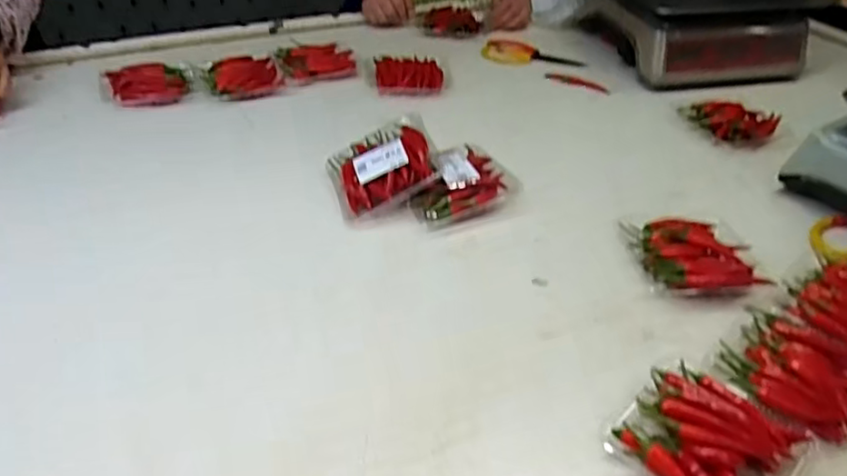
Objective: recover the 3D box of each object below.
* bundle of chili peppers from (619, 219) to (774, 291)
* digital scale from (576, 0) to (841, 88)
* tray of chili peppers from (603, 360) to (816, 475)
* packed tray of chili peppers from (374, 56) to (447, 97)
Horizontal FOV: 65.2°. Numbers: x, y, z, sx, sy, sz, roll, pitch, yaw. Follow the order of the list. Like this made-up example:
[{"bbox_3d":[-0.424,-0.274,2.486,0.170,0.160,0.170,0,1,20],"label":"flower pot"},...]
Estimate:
[{"bbox_3d":[0.280,0.016,0.682,0.107,0.033,0.106,-3,38,-8],"label":"bundle of chili peppers"},{"bbox_3d":[0.462,-0.367,1.112,0.301,0.120,0.238,-7,39,-13],"label":"digital scale"},{"bbox_3d":[0.213,0.151,0.494,0.117,0.034,0.107,31,45,31],"label":"tray of chili peppers"},{"bbox_3d":[-0.021,-0.251,1.019,0.106,0.021,0.104,-1,38,-6],"label":"packed tray of chili peppers"}]

